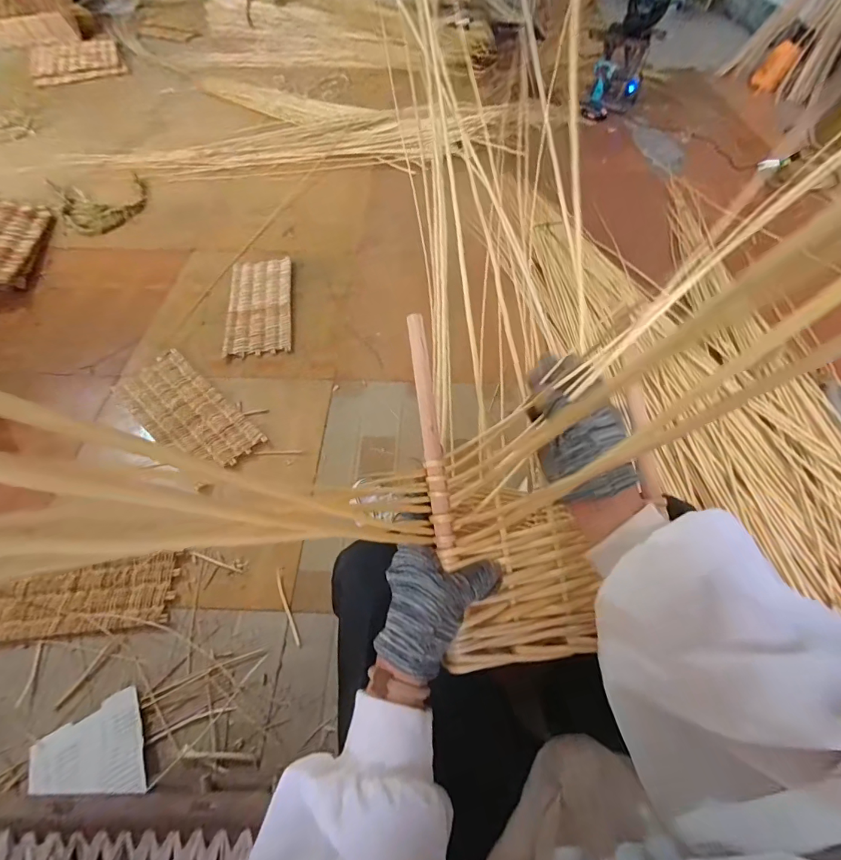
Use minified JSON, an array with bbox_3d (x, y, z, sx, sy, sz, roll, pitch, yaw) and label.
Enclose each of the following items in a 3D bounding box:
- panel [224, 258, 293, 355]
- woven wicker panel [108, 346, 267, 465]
[{"bbox_3d":[-0.513,-0.407,1.388,0.195,0.017,0.457,-9,56,-4],"label":"panel"},{"bbox_3d":[-0.615,-0.049,1.129,0.458,0.023,0.189,38,65,24],"label":"woven wicker panel"}]

